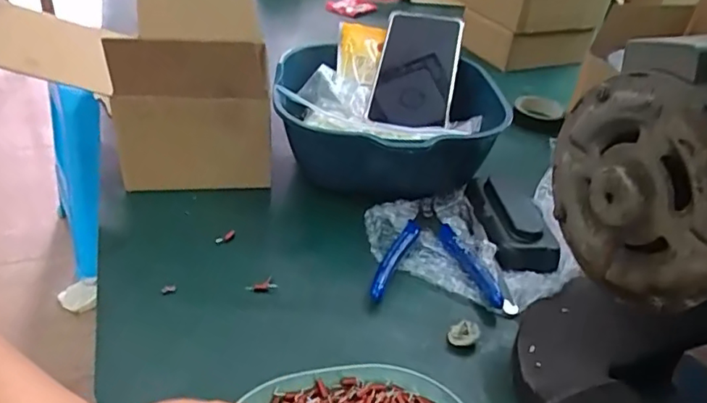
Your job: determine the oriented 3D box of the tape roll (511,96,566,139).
[{"bbox_3d":[0.204,-0.097,0.637,0.054,0.021,0.056,12,35,14],"label":"tape roll"}]

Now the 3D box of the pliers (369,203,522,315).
[{"bbox_3d":[0.064,0.034,0.437,0.097,0.015,0.115,3,34,1],"label":"pliers"}]

